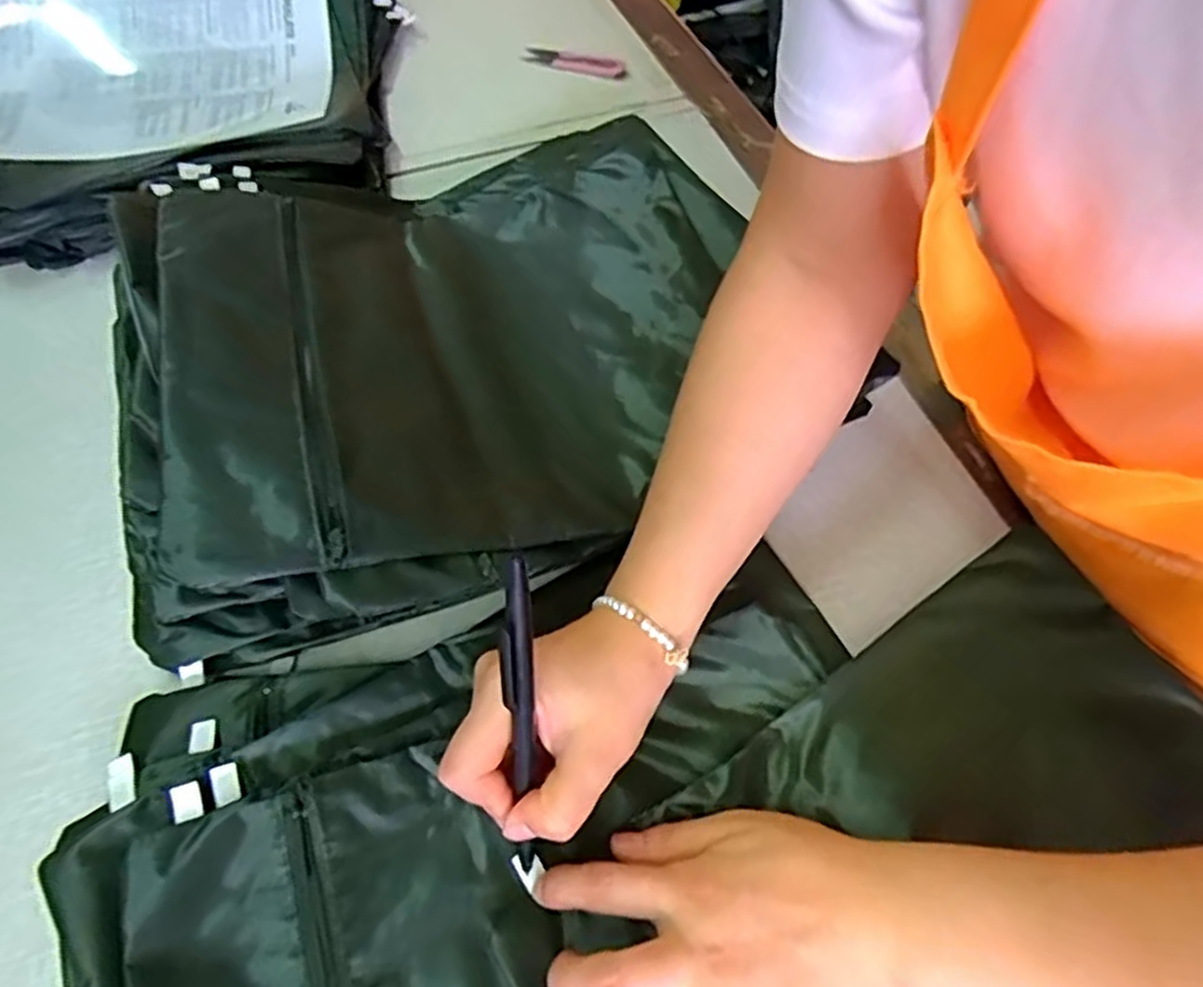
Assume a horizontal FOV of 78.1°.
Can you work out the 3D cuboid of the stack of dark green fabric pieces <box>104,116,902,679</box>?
[{"bbox_3d":[-0.097,-0.098,0.439,0.380,0.108,0.325,-24,59,-14],"label":"stack of dark green fabric pieces"}]

